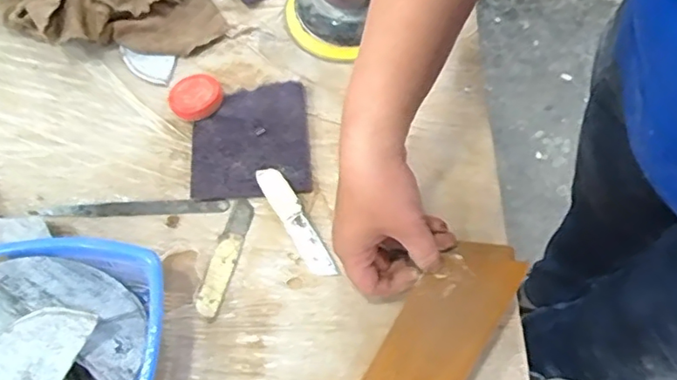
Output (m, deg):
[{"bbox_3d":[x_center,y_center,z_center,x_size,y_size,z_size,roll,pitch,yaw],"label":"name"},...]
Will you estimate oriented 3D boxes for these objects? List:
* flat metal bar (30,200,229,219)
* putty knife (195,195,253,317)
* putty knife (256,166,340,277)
[{"bbox_3d":[-0.176,0.017,0.478,0.165,0.008,0.013,-1,68,2],"label":"flat metal bar"},{"bbox_3d":[-0.091,0.053,0.455,0.021,0.004,0.096,16,69,9],"label":"putty knife"},{"bbox_3d":[-0.034,0.025,0.463,0.021,0.007,0.102,-31,82,-10],"label":"putty knife"}]

